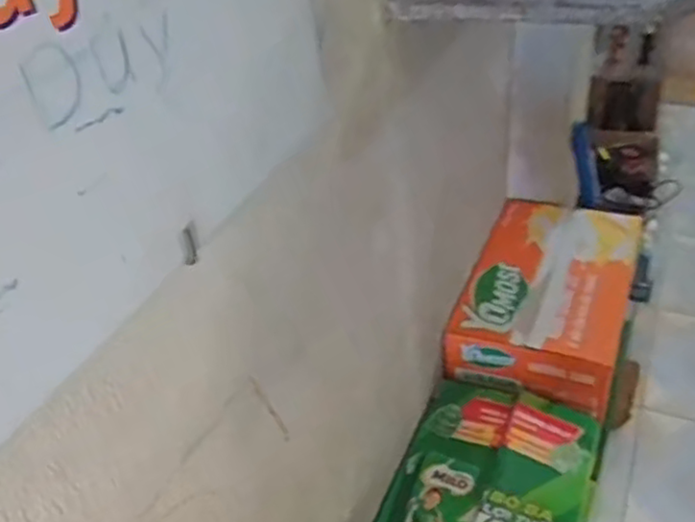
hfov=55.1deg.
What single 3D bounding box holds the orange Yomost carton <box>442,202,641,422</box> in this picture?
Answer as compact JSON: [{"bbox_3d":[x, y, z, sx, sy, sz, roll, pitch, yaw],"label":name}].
[{"bbox_3d":[0.358,0.057,1.185,0.260,0.113,0.395,11,41,23],"label":"orange Yomost carton"}]

